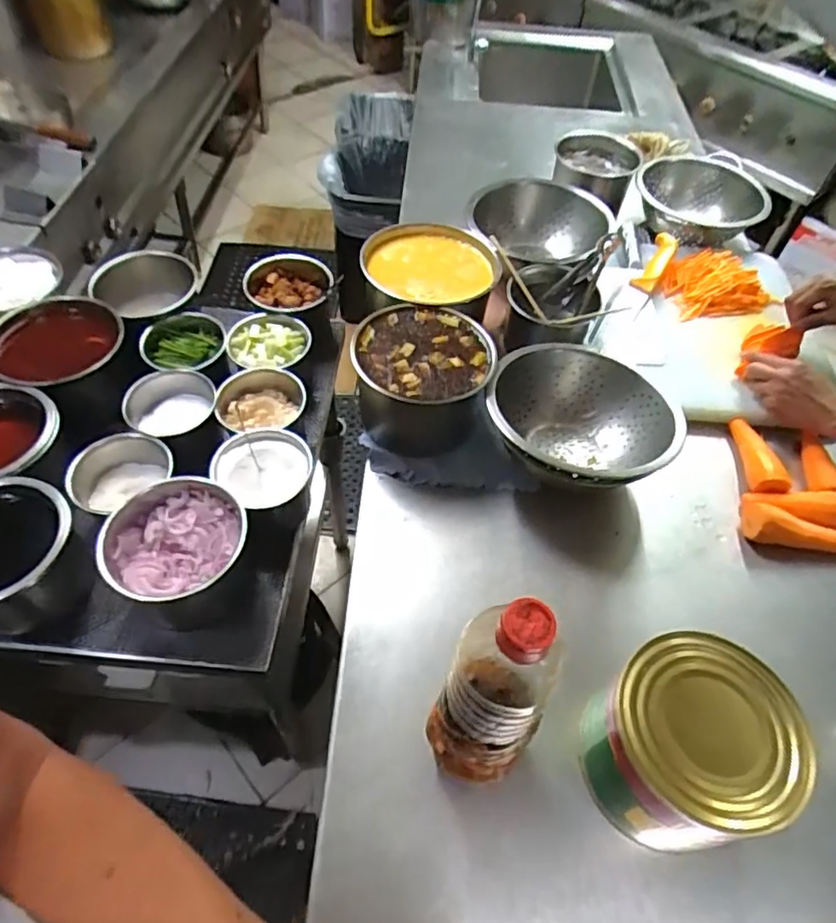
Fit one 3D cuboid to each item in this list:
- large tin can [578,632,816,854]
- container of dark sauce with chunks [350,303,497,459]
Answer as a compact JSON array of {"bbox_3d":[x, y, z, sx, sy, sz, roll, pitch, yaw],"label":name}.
[{"bbox_3d":[0.227,0.250,0.533,0.142,0.151,0.144,3,53,-3],"label":"large tin can"},{"bbox_3d":[0.003,-0.104,0.792,0.171,0.108,0.163,3,53,-3],"label":"container of dark sauce with chunks"}]

